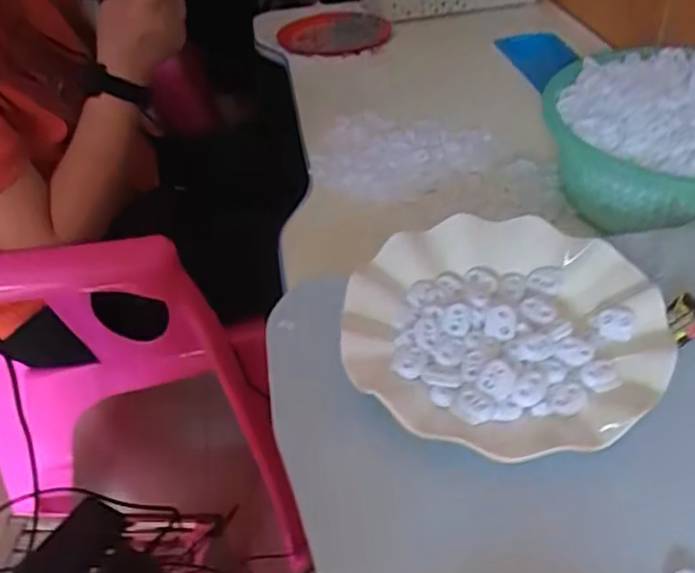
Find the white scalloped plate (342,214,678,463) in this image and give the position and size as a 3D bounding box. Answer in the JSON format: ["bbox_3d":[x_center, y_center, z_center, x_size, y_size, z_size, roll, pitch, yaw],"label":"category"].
[{"bbox_3d":[0.091,0.019,0.386,0.175,0.020,0.176,4,43,12],"label":"white scalloped plate"}]

